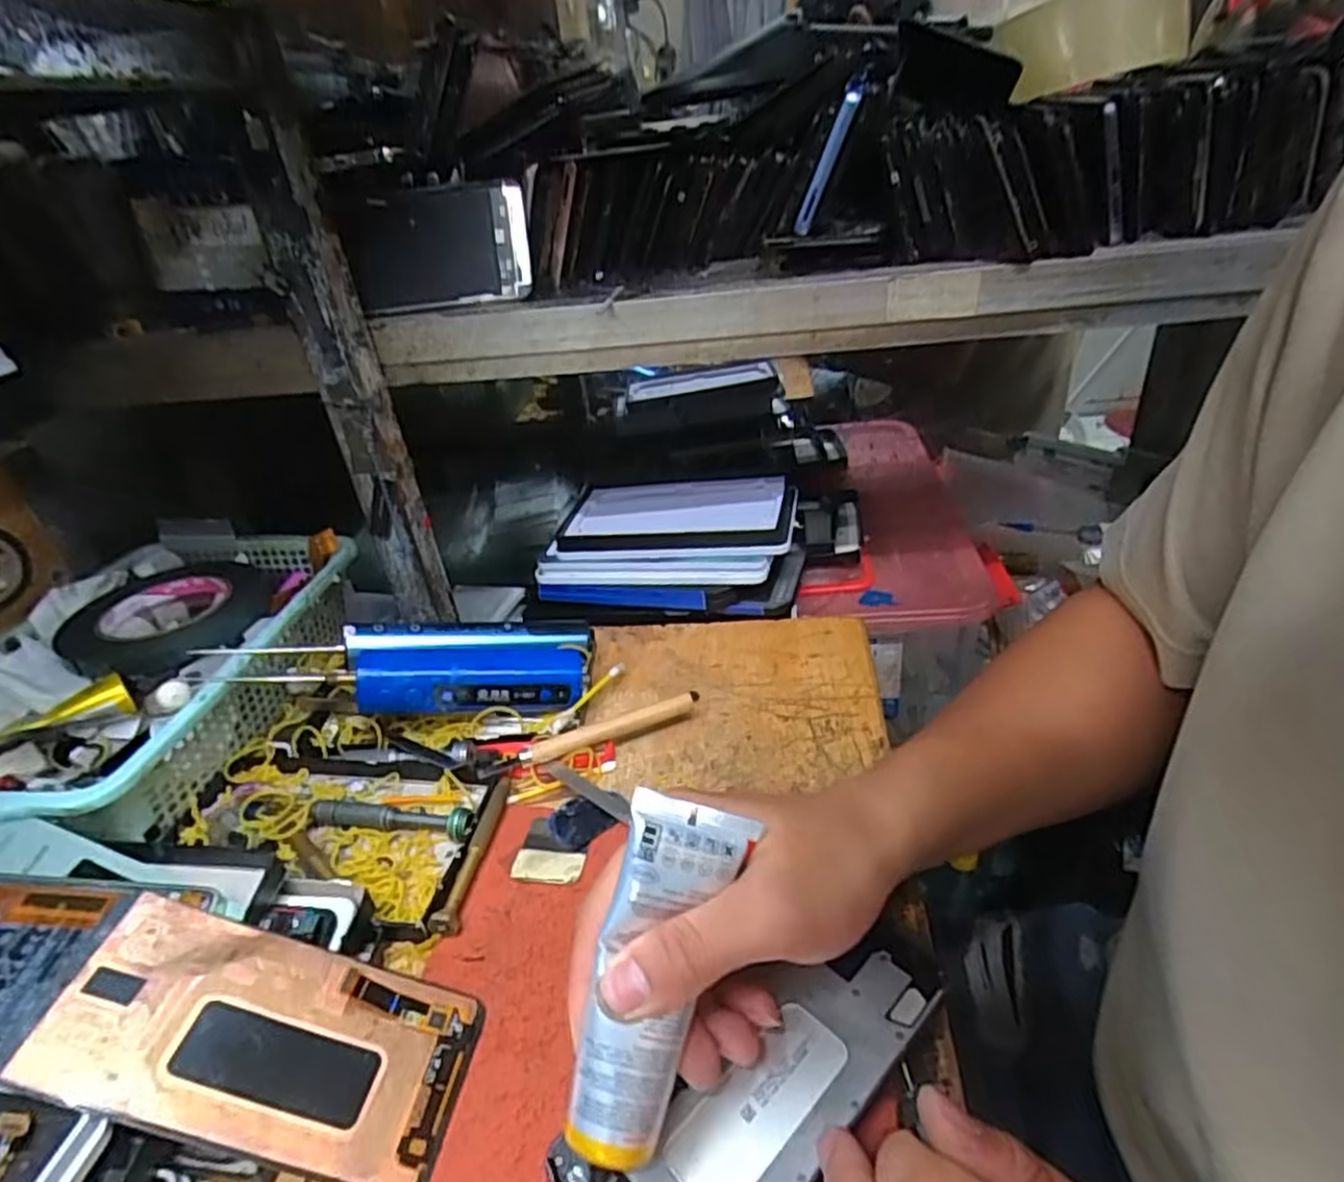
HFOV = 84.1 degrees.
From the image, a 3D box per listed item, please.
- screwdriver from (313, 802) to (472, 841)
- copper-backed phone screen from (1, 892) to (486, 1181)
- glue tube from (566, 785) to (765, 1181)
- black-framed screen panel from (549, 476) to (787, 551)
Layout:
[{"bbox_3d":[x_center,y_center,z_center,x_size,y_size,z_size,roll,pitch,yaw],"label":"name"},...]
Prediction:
[{"bbox_3d":[-0.151,0.122,0.403,0.098,0.012,0.013,2,33,13],"label":"screwdriver"},{"bbox_3d":[-0.149,0.166,0.278,0.144,0.007,0.069,22,33,-5],"label":"copper-backed phone screen"},{"bbox_3d":[-0.006,0.135,0.247,0.040,0.022,0.129,7,78,20],"label":"glue tube"},{"bbox_3d":[0.002,-0.062,0.589,0.179,0.012,0.102,-2,35,13],"label":"black-framed screen panel"}]

